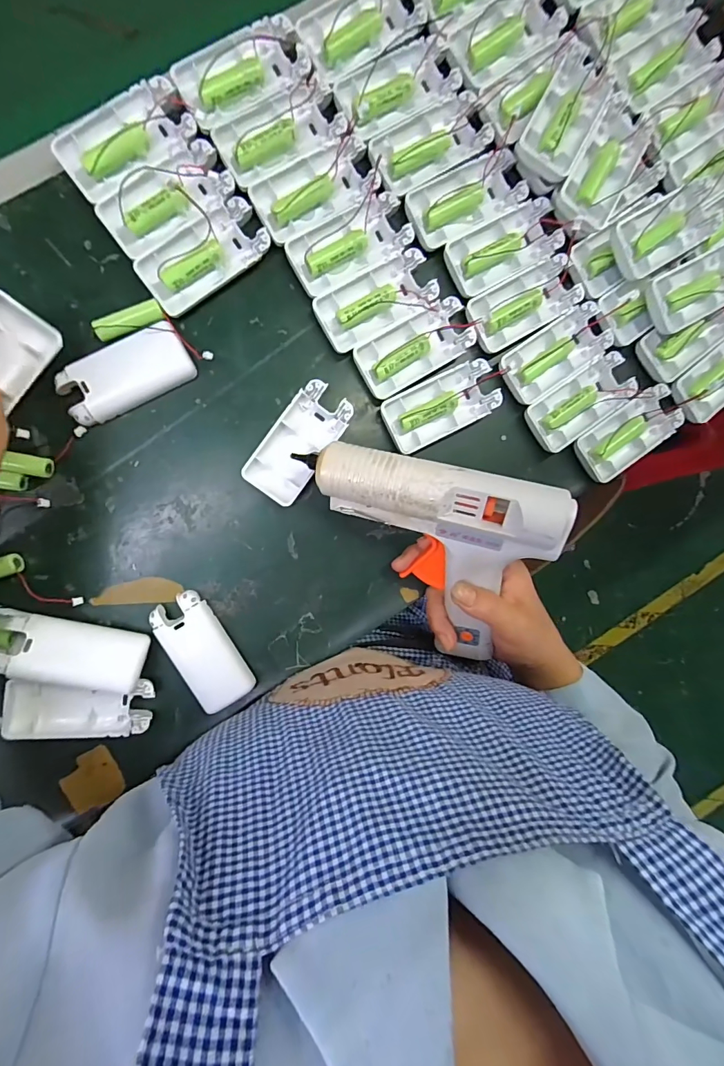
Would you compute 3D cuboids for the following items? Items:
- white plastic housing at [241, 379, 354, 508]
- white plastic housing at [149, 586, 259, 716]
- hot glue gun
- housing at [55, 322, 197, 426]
[{"bbox_3d":[-0.049,-0.070,0.340,0.045,0.014,0.093,37,91,-8],"label":"white plastic housing"},{"bbox_3d":[-0.125,0.093,0.342,0.043,0.018,0.093,-30,98,-3],"label":"white plastic housing"},{"bbox_3d":[0.045,0.019,0.334,0.172,0.043,0.161,14,127,10],"label":"hot glue gun"},{"bbox_3d":[-0.172,-0.117,0.320,0.093,0.017,0.042,-30,98,-3],"label":"housing"}]

